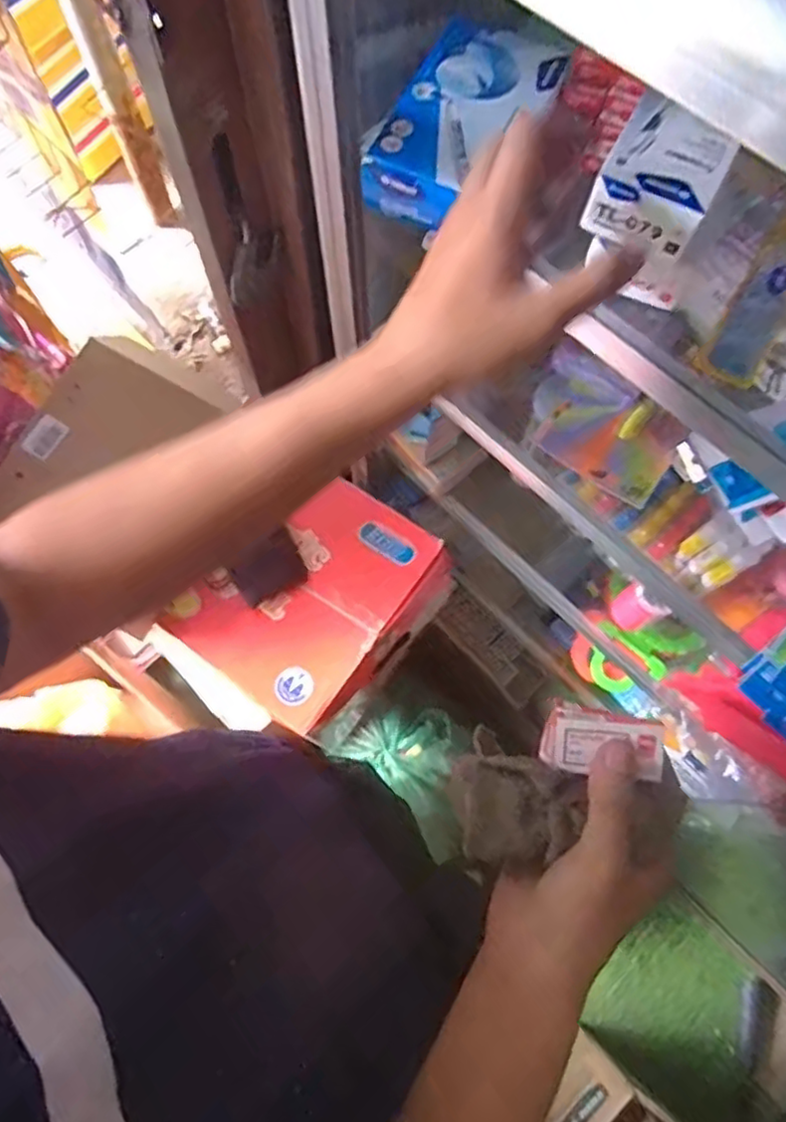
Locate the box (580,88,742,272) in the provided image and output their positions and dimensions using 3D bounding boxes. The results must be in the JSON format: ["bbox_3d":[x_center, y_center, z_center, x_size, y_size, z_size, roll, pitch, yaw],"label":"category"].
[{"bbox_3d":[0.153,-0.217,0.369,0.060,0.030,0.080,27,74,7],"label":"box"}]

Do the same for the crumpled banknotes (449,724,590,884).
[{"bbox_3d":[0.059,0.126,0.326,0.062,0.023,0.058,25,74,6],"label":"crumpled banknotes"}]

